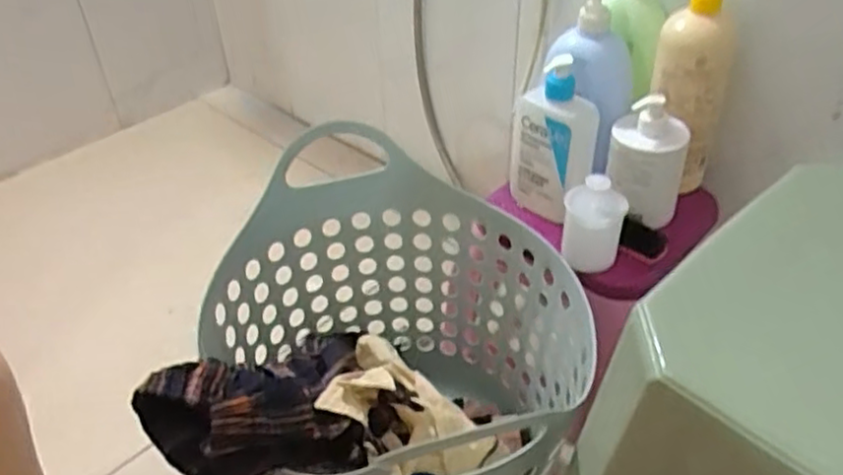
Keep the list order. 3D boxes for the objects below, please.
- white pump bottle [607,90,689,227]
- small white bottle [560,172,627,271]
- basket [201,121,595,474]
[{"bbox_3d":[0.252,-0.084,0.795,0.086,0.141,0.072,14,42,19],"label":"white pump bottle"},{"bbox_3d":[0.185,-0.016,0.759,0.061,0.097,0.049,4,39,7],"label":"small white bottle"},{"bbox_3d":[-0.015,0.146,0.754,0.346,0.320,0.413,-21,43,-22],"label":"basket"}]

